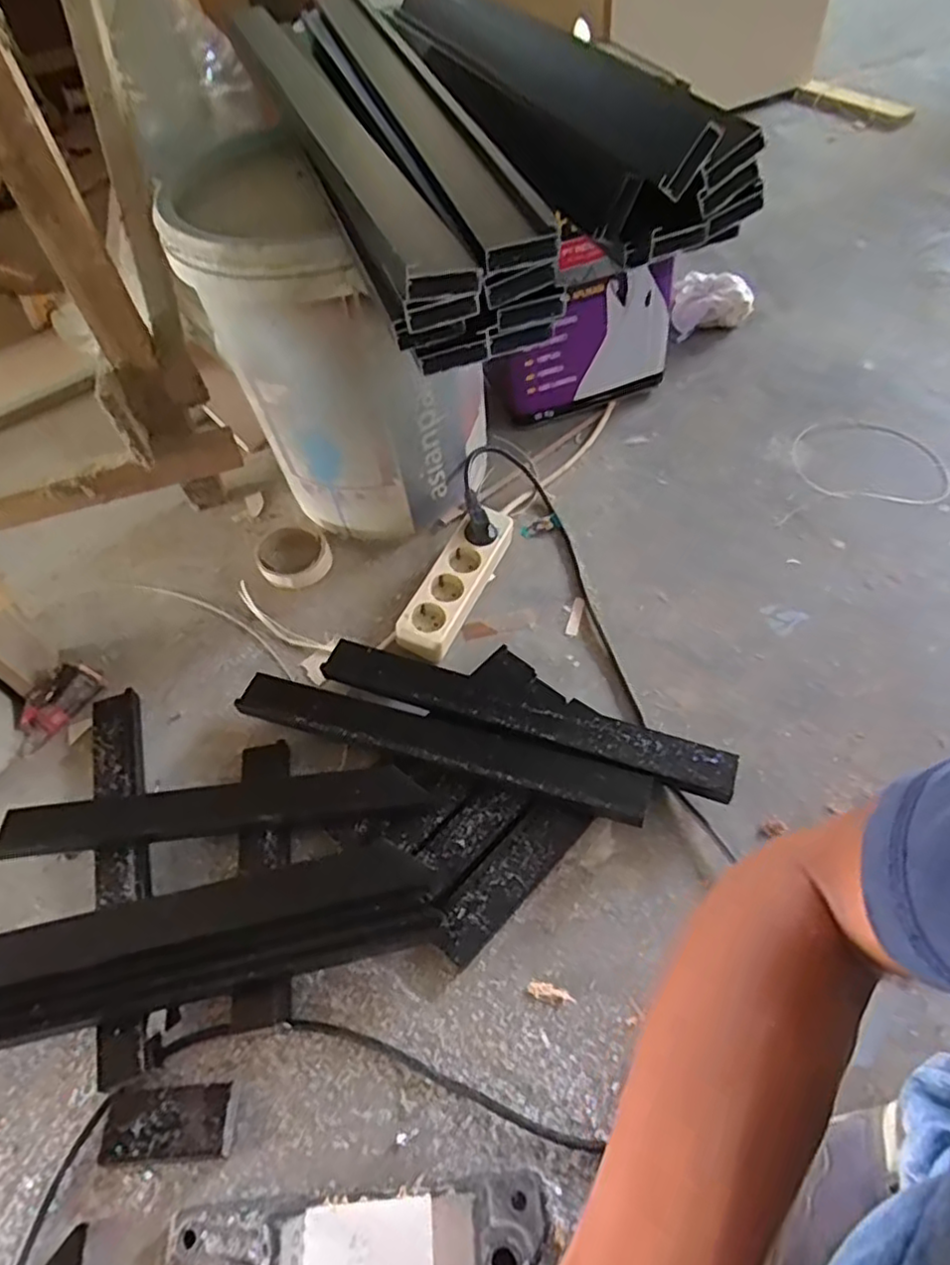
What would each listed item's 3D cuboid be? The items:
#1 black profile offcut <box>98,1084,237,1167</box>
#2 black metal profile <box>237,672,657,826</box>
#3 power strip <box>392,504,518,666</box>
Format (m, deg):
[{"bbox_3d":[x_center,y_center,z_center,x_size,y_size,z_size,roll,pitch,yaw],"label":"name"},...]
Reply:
[{"bbox_3d":[-0.234,0.376,0.521,0.093,0.022,0.047,-5,54,2],"label":"black profile offcut"},{"bbox_3d":[-0.042,0.113,0.676,0.423,0.040,0.055,13,57,14],"label":"black metal profile"},{"bbox_3d":[-0.020,-0.058,0.797,0.068,0.046,0.212,19,59,18],"label":"power strip"}]

